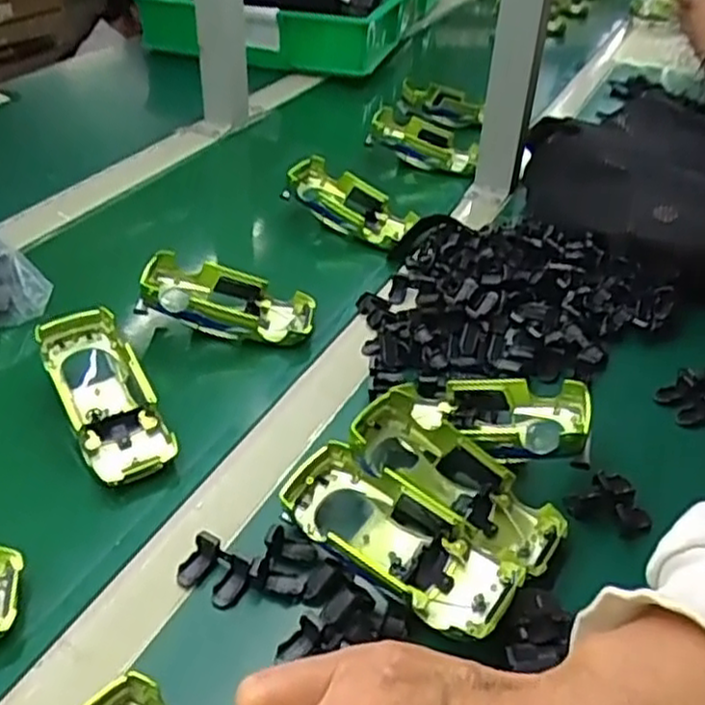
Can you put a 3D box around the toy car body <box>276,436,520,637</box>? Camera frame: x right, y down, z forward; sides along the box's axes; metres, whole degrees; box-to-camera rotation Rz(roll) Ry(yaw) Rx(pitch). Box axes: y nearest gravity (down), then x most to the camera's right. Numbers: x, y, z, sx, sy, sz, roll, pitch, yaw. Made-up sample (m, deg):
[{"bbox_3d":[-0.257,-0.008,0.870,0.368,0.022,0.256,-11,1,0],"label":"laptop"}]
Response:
[{"bbox_3d":[0.024,0.100,0.397,0.129,0.032,0.052,26,45,26],"label":"toy car body"}]

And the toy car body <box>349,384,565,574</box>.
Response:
[{"bbox_3d":[0.056,0.081,0.438,0.134,0.046,0.064,38,48,17],"label":"toy car body"}]

